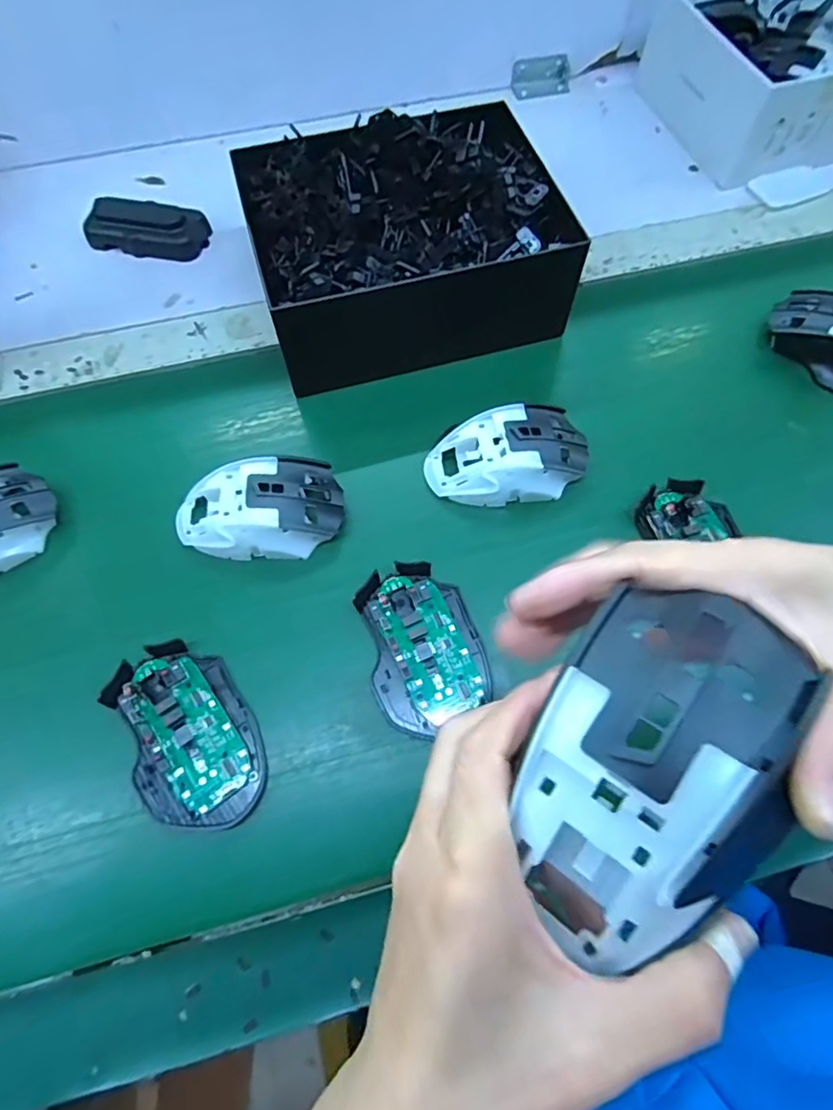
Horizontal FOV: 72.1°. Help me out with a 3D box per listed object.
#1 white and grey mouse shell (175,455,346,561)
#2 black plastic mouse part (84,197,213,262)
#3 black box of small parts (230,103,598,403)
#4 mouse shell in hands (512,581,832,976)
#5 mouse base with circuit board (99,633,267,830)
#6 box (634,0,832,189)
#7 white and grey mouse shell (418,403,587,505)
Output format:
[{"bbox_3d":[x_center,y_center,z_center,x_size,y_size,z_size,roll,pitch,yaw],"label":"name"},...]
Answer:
[{"bbox_3d":[-0.110,-0.032,0.397,0.117,0.037,0.070,-6,70,-5],"label":"white and grey mouse shell"},{"bbox_3d":[-0.245,-0.297,0.521,0.101,0.024,0.047,8,66,4],"label":"black plastic mouse part"},{"bbox_3d":[-0.011,-0.248,0.458,0.226,0.096,0.182,-15,71,-8],"label":"black box of small parts"},{"bbox_3d":[0.069,0.060,0.166,0.068,0.038,0.102,34,71,14],"label":"mouse shell in hands"},{"bbox_3d":[-0.138,0.108,0.346,0.072,0.022,0.112,-25,68,-10],"label":"mouse base with circuit board"},{"bbox_3d":[0.389,-0.495,0.568,0.264,0.095,0.214,-17,72,-9],"label":"box"},{"bbox_3d":[0.066,-0.072,0.409,0.113,0.032,0.063,-10,71,-7],"label":"white and grey mouse shell"}]

